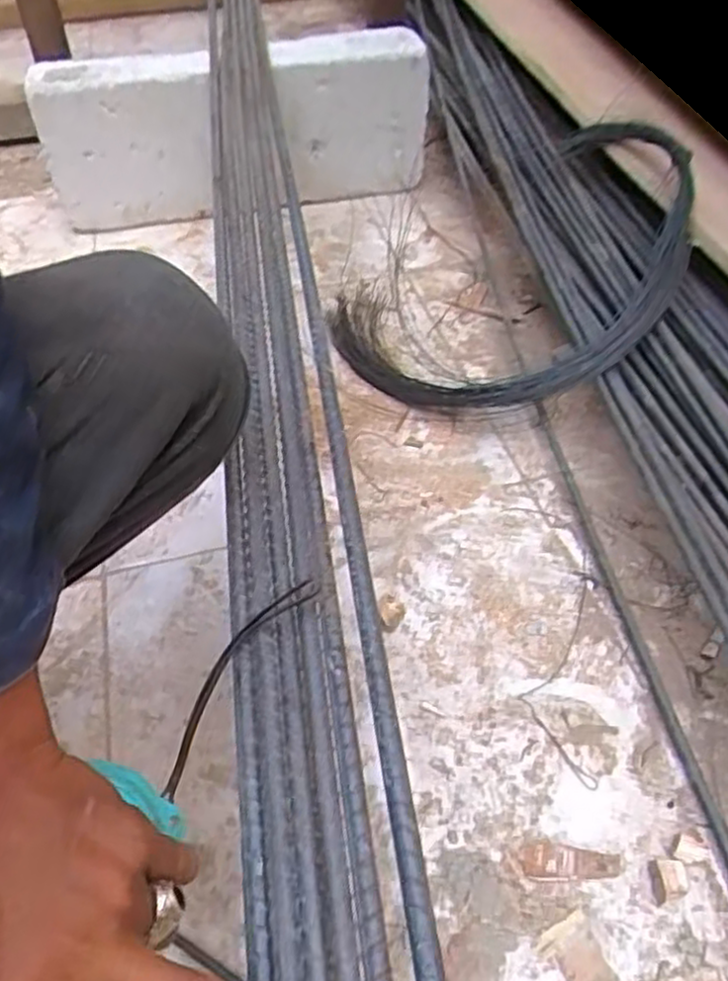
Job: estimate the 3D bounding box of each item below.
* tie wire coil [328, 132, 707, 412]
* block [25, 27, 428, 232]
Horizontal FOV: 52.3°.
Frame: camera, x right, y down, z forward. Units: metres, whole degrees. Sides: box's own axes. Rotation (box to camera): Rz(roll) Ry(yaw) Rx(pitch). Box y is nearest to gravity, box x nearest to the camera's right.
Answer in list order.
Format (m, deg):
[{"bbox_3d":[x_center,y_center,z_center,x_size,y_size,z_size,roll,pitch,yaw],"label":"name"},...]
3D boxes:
[{"bbox_3d":[0.188,-0.236,0.811,0.435,0.036,0.331,-36,49,2],"label":"tie wire coil"},{"bbox_3d":[-0.180,-0.522,1.079,0.552,0.197,0.137,-7,47,-5],"label":"block"}]

